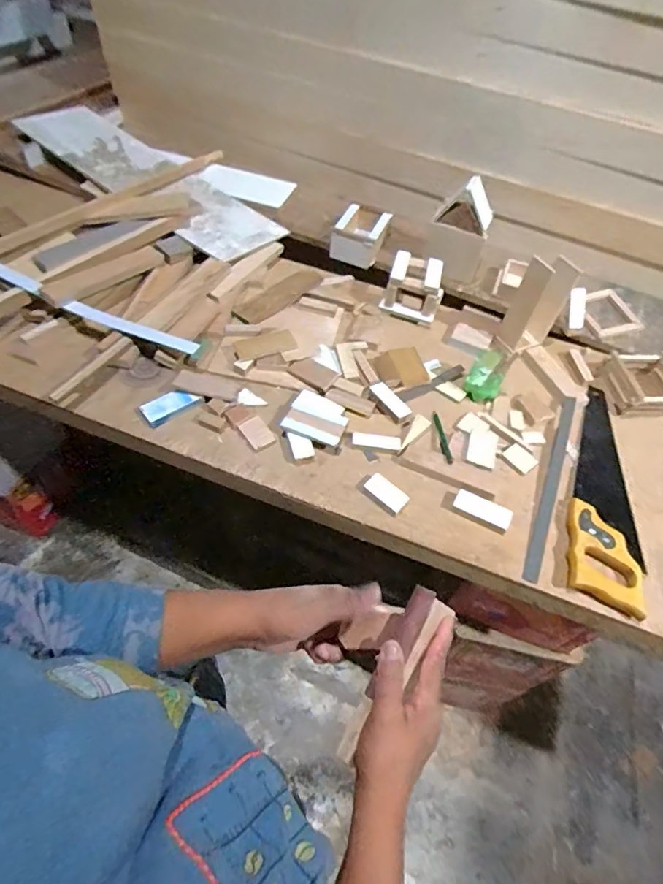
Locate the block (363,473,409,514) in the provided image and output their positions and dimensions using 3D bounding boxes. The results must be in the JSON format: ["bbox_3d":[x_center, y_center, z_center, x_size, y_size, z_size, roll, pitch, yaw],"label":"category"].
[{"bbox_3d":[0.077,0.075,0.694,0.036,0.017,0.062,-36,64,-28],"label":"block"}]

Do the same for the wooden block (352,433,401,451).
[{"bbox_3d":[0.069,-0.001,0.743,0.074,0.008,0.020,9,52,1],"label":"wooden block"}]

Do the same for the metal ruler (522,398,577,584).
[{"bbox_3d":[0.339,0.058,0.743,0.024,0.007,0.338,22,59,12],"label":"metal ruler"}]

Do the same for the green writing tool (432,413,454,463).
[{"bbox_3d":[0.175,-0.008,0.769,0.013,0.009,0.110,-1,53,-6],"label":"green writing tool"}]

